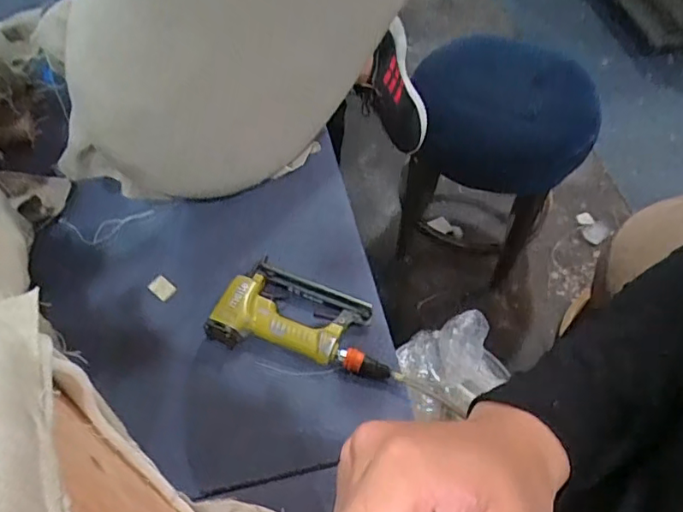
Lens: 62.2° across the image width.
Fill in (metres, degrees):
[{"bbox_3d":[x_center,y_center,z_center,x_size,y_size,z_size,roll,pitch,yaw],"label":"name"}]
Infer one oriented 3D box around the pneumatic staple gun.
[{"bbox_3d":[-0.043,0.084,0.764,0.241,0.039,0.132,15,58,7],"label":"pneumatic staple gun"}]

